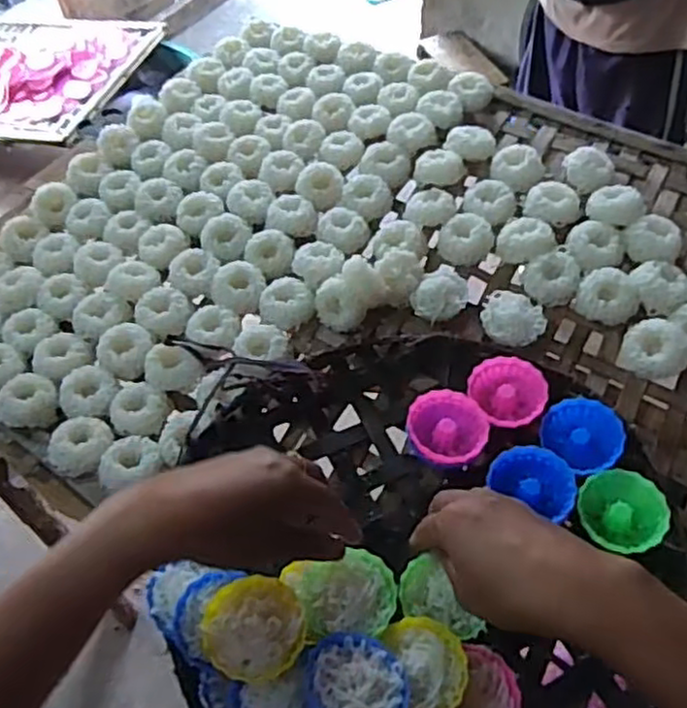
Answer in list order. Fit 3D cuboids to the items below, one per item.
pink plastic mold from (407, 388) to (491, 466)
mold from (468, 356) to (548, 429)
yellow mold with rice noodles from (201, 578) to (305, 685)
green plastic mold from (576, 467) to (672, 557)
[{"bbox_3d":[0.082,0.064,0.553,0.060,0.034,0.062,5,55,8],"label":"pink plastic mold"},{"bbox_3d":[0.137,0.033,0.574,0.055,0.023,0.062,-26,57,-14],"label":"mold"},{"bbox_3d":[-0.054,0.162,0.419,0.058,0.017,0.060,-2,55,3],"label":"yellow mold with rice noodles"},{"bbox_3d":[0.203,0.116,0.507,0.055,0.028,0.059,-2,55,3],"label":"green plastic mold"}]

